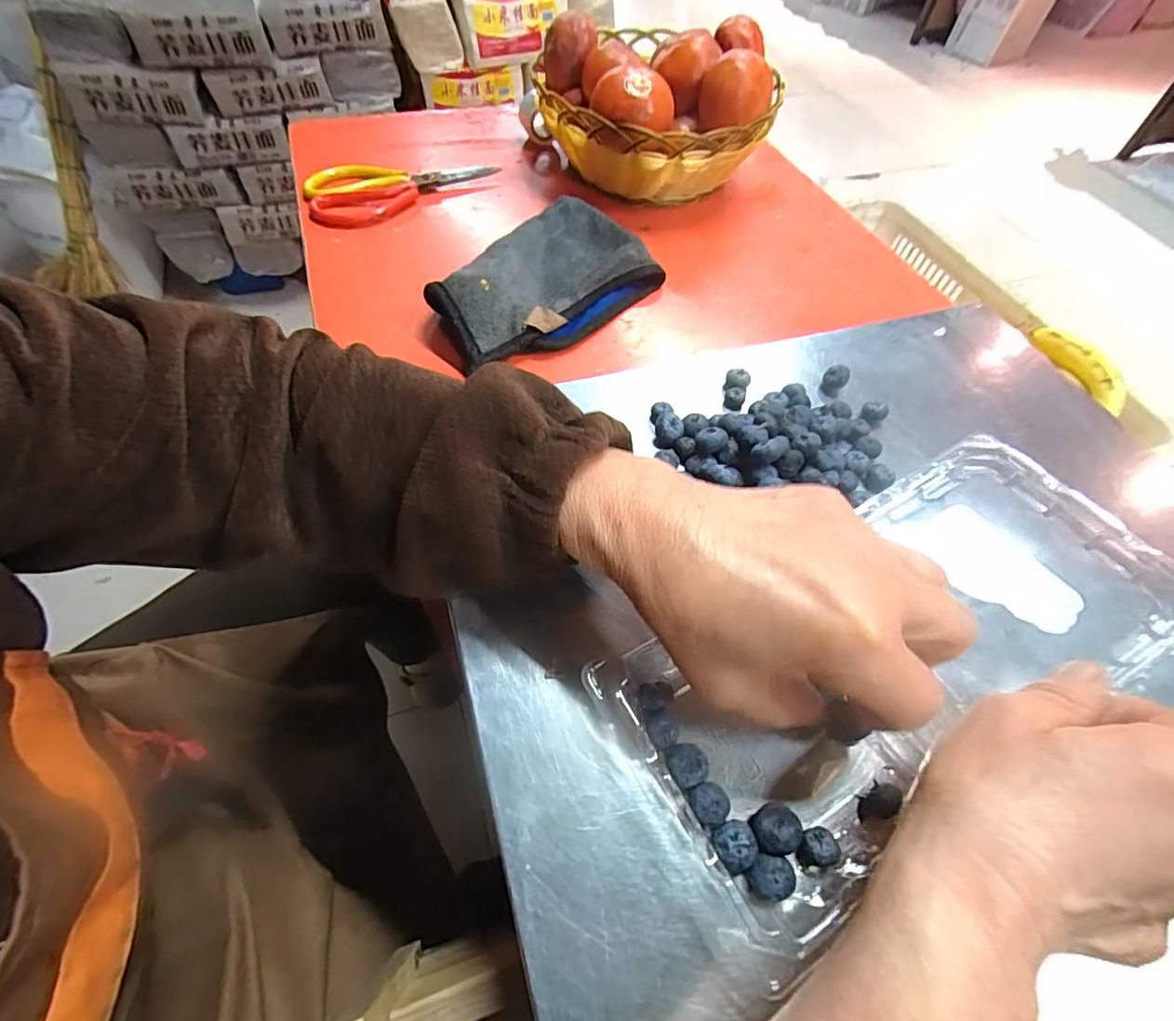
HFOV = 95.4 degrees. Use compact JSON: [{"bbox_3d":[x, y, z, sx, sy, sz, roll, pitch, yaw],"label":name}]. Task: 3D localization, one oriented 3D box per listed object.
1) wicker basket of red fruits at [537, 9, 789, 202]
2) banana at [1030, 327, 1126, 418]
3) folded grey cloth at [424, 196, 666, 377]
[{"bbox_3d":[0.064,-0.417,0.571,0.218,0.129,0.199,-5,57,-6],"label":"wicker basket of red fruits"},{"bbox_3d":[0.706,-0.205,0.761,0.055,0.033,0.159,-13,58,-11],"label":"banana"},{"bbox_3d":[-0.044,-0.212,0.481,0.149,0.049,0.232,36,62,19],"label":"folded grey cloth"}]

